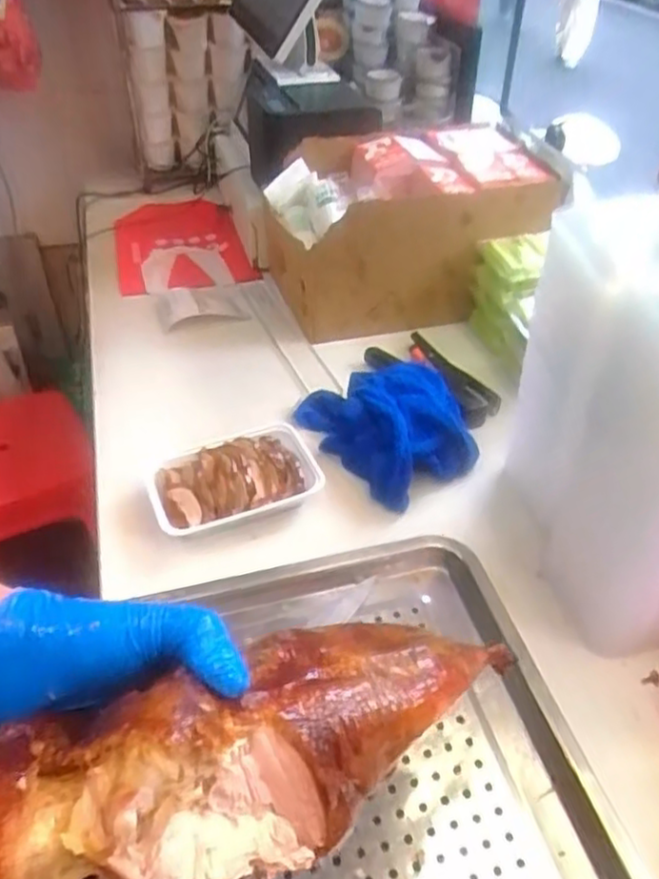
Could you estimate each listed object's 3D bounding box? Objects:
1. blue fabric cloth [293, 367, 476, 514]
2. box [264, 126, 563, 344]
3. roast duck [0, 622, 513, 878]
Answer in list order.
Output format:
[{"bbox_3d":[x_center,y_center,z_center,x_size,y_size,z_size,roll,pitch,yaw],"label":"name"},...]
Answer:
[{"bbox_3d":[0.060,-0.023,0.751,0.127,0.061,0.196,-26,48,-27],"label":"blue fabric cloth"},{"bbox_3d":[0.096,-0.279,0.941,0.321,0.190,0.211,-11,43,-13],"label":"box"},{"bbox_3d":[-0.031,0.124,0.289,0.249,0.076,0.071,-7,39,-35],"label":"roast duck"}]

